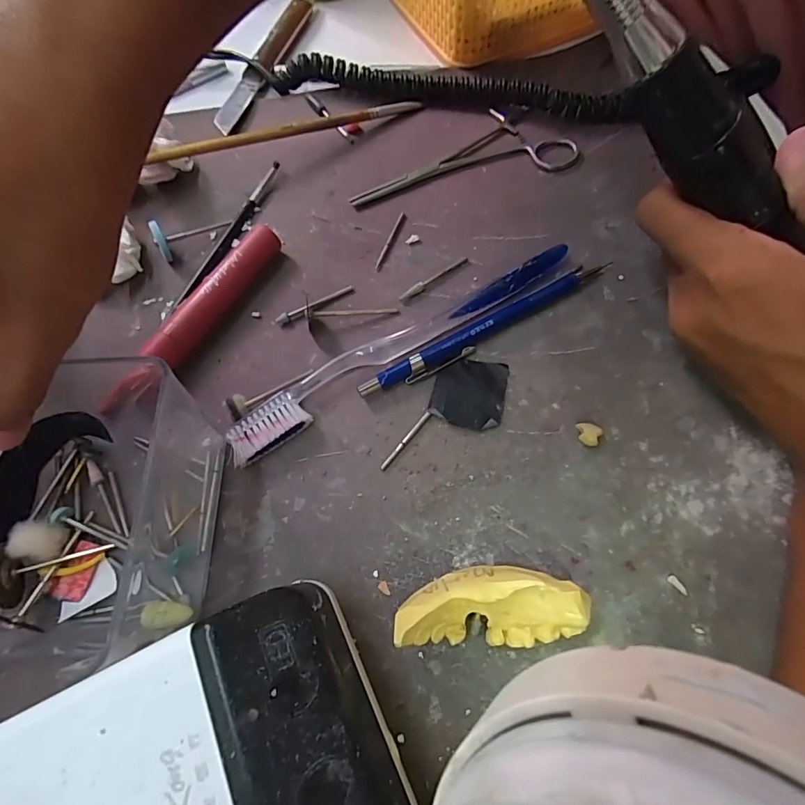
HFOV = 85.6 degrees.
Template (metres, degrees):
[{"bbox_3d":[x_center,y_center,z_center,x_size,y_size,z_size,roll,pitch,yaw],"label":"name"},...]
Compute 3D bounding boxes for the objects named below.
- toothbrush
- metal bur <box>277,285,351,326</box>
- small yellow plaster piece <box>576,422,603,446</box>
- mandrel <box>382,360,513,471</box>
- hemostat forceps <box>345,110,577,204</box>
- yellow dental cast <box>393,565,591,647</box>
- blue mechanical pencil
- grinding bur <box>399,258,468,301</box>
[{"bbox_3d":[0.001,-0.031,0.211,0.186,0.012,0.023,-33,70,-11],"label":"toothbrush"},{"bbox_3d":[-0.046,-0.052,0.228,0.043,0.004,0.005,-27,69,-8],"label":"metal bur"},{"bbox_3d":[0.081,0.014,0.191,0.010,0.006,0.009,19,69,10],"label":"small yellow plaster piece"},{"bbox_3d":[0.024,0.006,0.199,0.035,0.004,0.067,27,71,13],"label":"mandrel"},{"bbox_3d":[0.033,-0.153,0.265,0.136,0.004,0.055,-11,67,-2],"label":"hemostat forceps"},{"bbox_3d":[0.030,0.073,0.157,0.063,0.028,0.025,-1,67,2],"label":"yellow dental cast"},{"bbox_3d":[0.042,-0.037,0.213,0.139,0.009,0.011,-30,69,-10],"label":"blue mechanical pencil"},{"bbox_3d":[0.016,-0.066,0.230,0.043,0.004,0.005,-35,70,-11],"label":"grinding bur"}]

